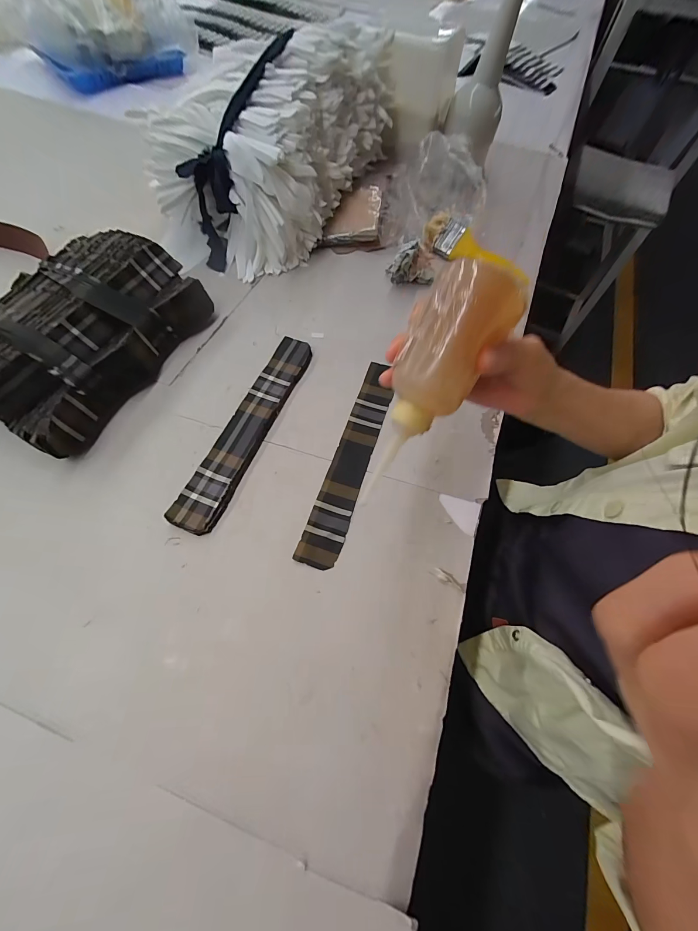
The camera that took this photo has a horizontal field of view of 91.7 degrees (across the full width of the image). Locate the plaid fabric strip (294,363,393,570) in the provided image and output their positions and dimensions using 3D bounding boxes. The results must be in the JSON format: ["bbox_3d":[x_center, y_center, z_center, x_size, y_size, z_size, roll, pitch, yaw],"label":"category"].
[{"bbox_3d":[0.006,-0.015,0.378,0.039,0.007,0.257,17,65,7],"label":"plaid fabric strip"}]

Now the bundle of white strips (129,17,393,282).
[{"bbox_3d":[-0.109,-0.479,0.501,0.227,0.157,0.374,29,67,12],"label":"bundle of white strips"}]

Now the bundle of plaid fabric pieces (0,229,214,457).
[{"bbox_3d":[-0.326,-0.167,0.399,0.198,0.073,0.264,23,66,10],"label":"bundle of plaid fabric pieces"}]

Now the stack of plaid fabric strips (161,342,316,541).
[{"bbox_3d":[-0.111,-0.049,0.384,0.045,0.012,0.260,20,66,8],"label":"stack of plaid fabric strips"}]

